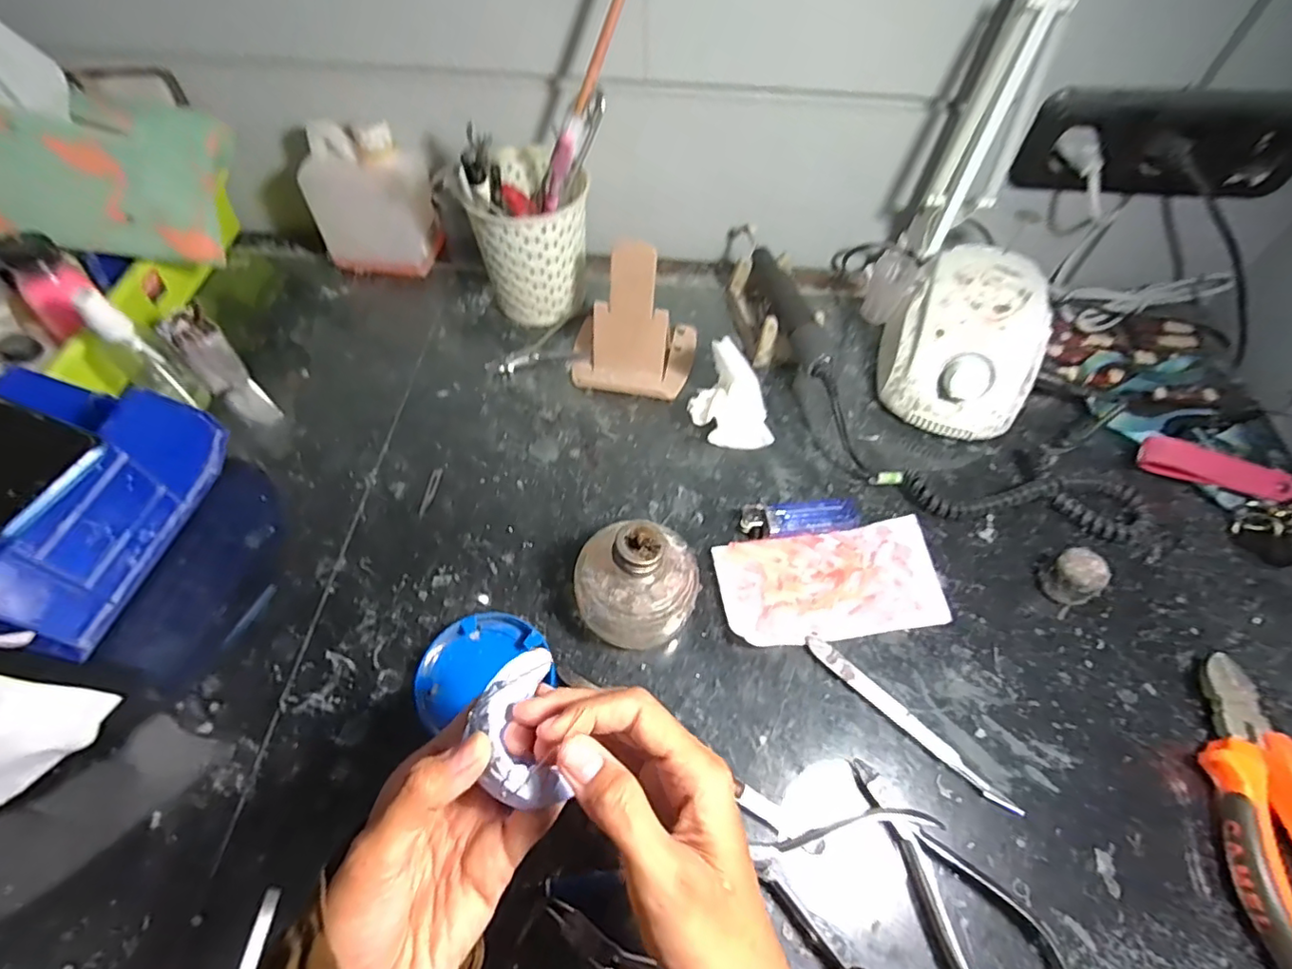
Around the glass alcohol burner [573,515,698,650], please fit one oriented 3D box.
[{"bbox_3d":[-0.007,0.060,0.354,0.071,0.079,0.067,0,58,0],"label":"glass alcohol burner"}]

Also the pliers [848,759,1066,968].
[{"bbox_3d":[0.150,0.202,0.302,0.054,0.013,0.128,-31,63,-18],"label":"pliers"}]

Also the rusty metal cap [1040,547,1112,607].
[{"bbox_3d":[0.280,0.061,0.388,0.027,0.032,0.031,-31,63,-18],"label":"rusty metal cap"}]

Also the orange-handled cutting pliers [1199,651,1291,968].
[{"bbox_3d":[0.334,0.172,0.319,0.049,0.030,0.150,8,58,5],"label":"orange-handled cutting pliers"}]

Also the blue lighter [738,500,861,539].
[{"bbox_3d":[0.108,0.025,0.418,0.080,0.015,0.024,-4,58,-3],"label":"blue lighter"}]

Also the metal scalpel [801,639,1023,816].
[{"bbox_3d":[0.153,0.139,0.350,0.138,0.007,0.011,40,65,22],"label":"metal scalpel"}]

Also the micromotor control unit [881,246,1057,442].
[{"bbox_3d":[0.243,-0.114,0.468,0.110,0.082,0.137,19,60,11],"label":"micromotor control unit"}]

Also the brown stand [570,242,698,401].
[{"bbox_3d":[-0.010,-0.133,0.468,0.097,0.097,0.080,10,58,6],"label":"brown stand"}]

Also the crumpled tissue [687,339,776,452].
[{"bbox_3d":[0.067,-0.069,0.448,0.065,0.064,0.062,8,58,5],"label":"crumpled tissue"}]

